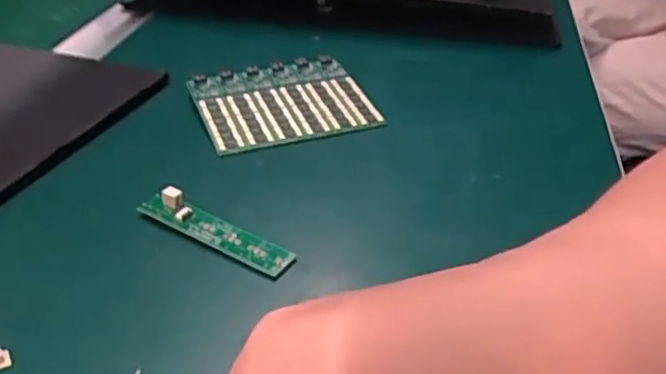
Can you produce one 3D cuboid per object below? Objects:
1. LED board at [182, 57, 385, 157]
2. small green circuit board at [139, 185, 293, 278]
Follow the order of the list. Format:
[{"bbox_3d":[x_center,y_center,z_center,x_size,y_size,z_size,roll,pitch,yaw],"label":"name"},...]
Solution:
[{"bbox_3d":[-0.031,-0.054,0.414,0.102,0.014,0.083,-13,35,-19],"label":"LED board"},{"bbox_3d":[-0.055,0.019,0.310,0.082,0.012,0.019,19,38,26],"label":"small green circuit board"}]

